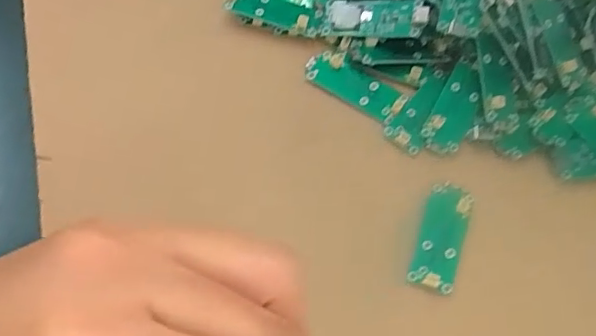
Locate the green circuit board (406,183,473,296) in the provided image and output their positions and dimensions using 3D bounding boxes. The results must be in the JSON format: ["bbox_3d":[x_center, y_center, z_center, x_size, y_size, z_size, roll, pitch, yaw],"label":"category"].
[{"bbox_3d":[0.061,0.030,0.249,0.019,0.006,0.048,20,62,5],"label":"green circuit board"}]

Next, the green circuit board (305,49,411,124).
[{"bbox_3d":[0.028,-0.040,0.282,0.049,0.005,0.018,32,64,11],"label":"green circuit board"}]

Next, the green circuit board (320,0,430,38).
[{"bbox_3d":[0.037,-0.073,0.283,0.049,0.005,0.019,7,80,21],"label":"green circuit board"}]

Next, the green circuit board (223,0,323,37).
[{"bbox_3d":[-0.012,-0.080,0.292,0.047,0.010,0.017,16,62,2],"label":"green circuit board"}]

